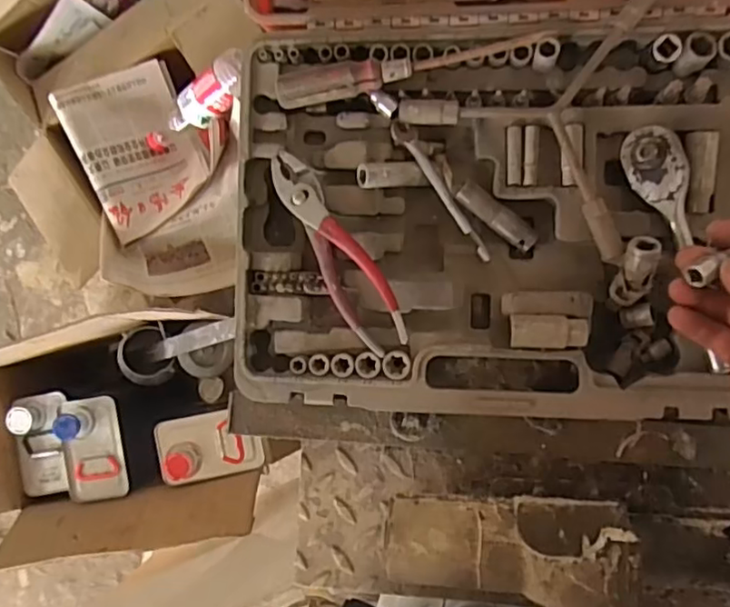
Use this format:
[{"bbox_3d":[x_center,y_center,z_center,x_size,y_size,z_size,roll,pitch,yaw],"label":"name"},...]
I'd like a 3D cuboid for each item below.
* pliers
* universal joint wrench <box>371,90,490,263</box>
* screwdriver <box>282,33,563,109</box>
[{"bbox_3d":[-0.025,-0.047,0.531,0.047,0.015,0.191,-29,86,6],"label":"pliers"},{"bbox_3d":[0.056,-0.109,0.534,0.020,0.015,0.169,-30,86,6],"label":"universal joint wrench"},{"bbox_3d":[0.039,-0.202,0.528,0.231,0.031,0.026,-10,89,7],"label":"screwdriver"}]

